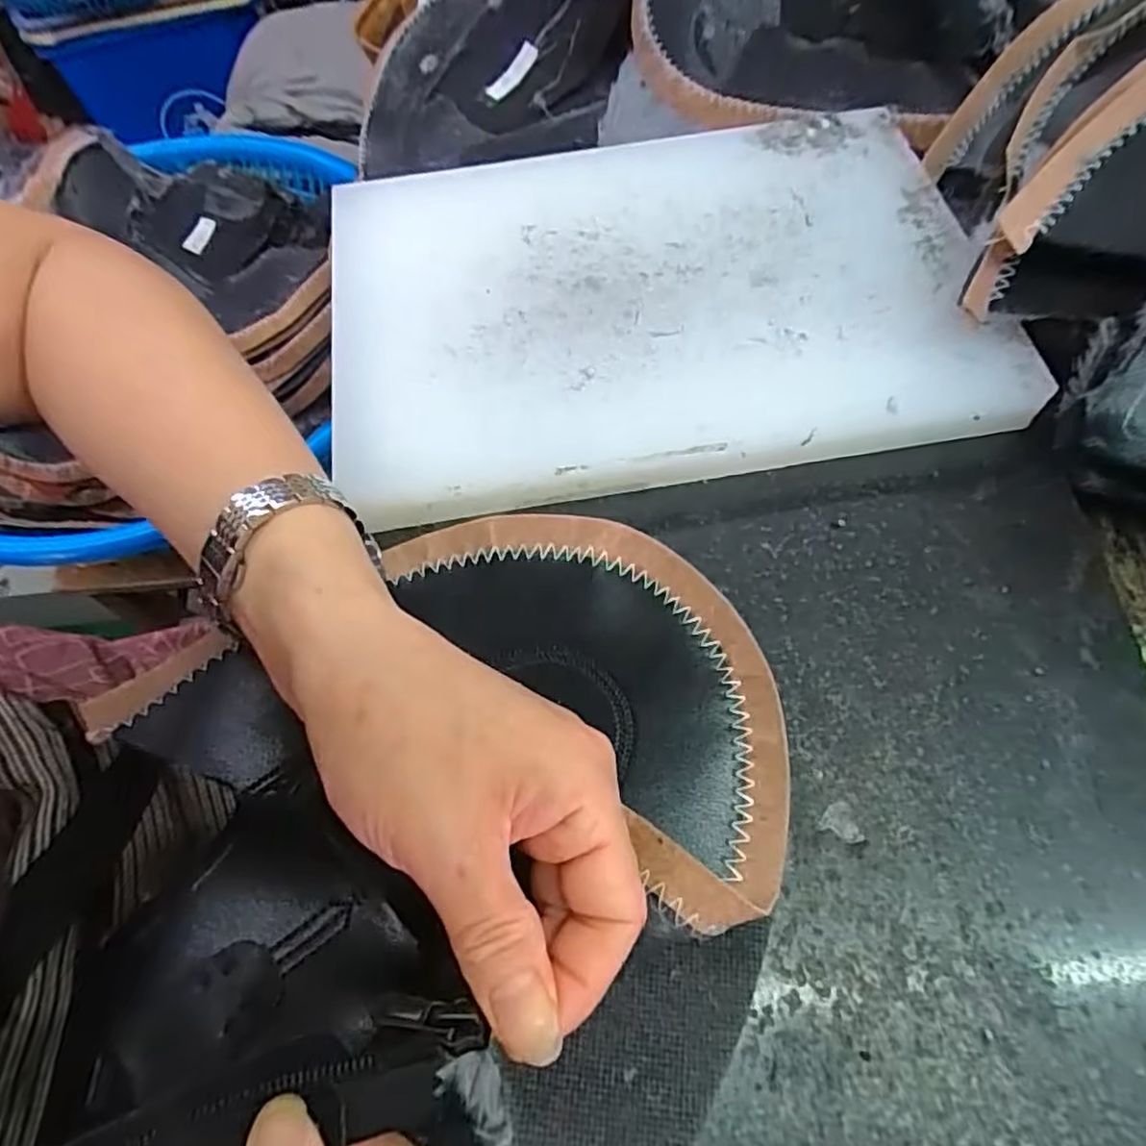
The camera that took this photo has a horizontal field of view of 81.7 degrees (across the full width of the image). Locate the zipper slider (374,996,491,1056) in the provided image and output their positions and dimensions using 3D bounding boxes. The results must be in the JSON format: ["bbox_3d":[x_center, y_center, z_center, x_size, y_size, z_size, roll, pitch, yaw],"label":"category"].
[{"bbox_3d":[-0.033,0.104,0.154,0.027,0.004,0.010,4,67,14],"label":"zipper slider"}]

